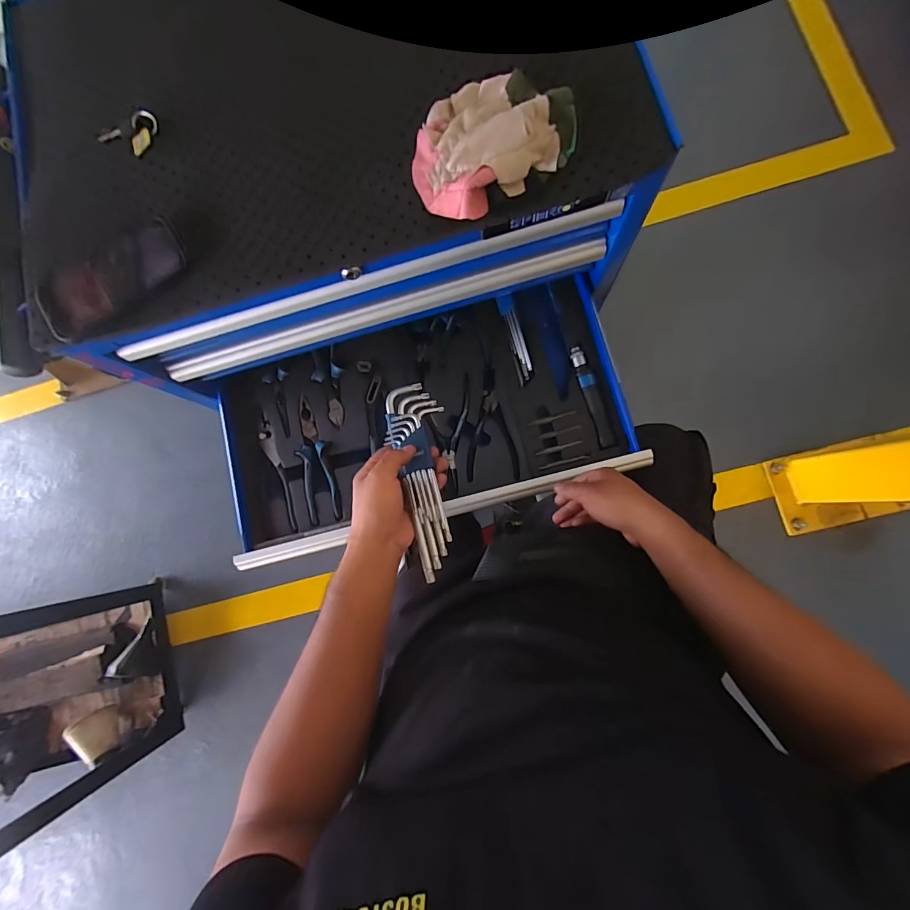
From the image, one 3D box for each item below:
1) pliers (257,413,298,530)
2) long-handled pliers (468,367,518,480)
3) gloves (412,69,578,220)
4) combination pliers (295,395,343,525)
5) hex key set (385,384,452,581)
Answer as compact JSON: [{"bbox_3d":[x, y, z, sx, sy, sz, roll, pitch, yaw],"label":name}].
[{"bbox_3d":[-0.272,0.026,0.636,0.023,0.014,0.187,-24,82,4],"label":"pliers"},{"bbox_3d":[0.051,-0.047,0.618,0.073,0.015,0.168,-6,83,6],"label":"long-handled pliers"},{"bbox_3d":[0.029,-0.306,0.396,0.154,0.036,0.127,-32,81,3],"label":"gloves"},{"bbox_3d":[-0.216,0.006,0.633,0.047,0.014,0.195,-16,82,5],"label":"combination pliers"},{"bbox_3d":[-0.038,0.022,0.474,0.060,0.024,0.226,-14,71,5],"label":"hex key set"}]

